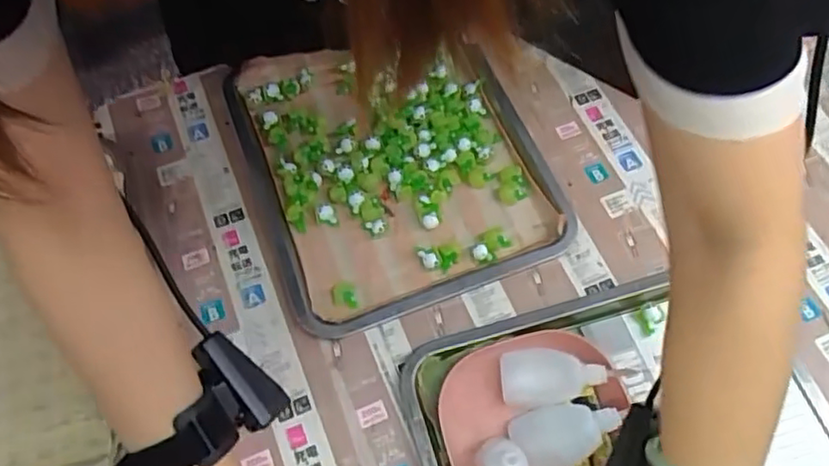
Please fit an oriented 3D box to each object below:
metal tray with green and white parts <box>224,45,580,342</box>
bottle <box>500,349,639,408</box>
[{"bbox_3d":[-0.021,-0.070,0.591,0.256,0.021,0.295,-18,65,-10],"label":"metal tray with green and white parts"},{"bbox_3d":[0.117,0.112,0.486,0.097,0.030,0.040,-3,63,-3],"label":"bottle"}]

